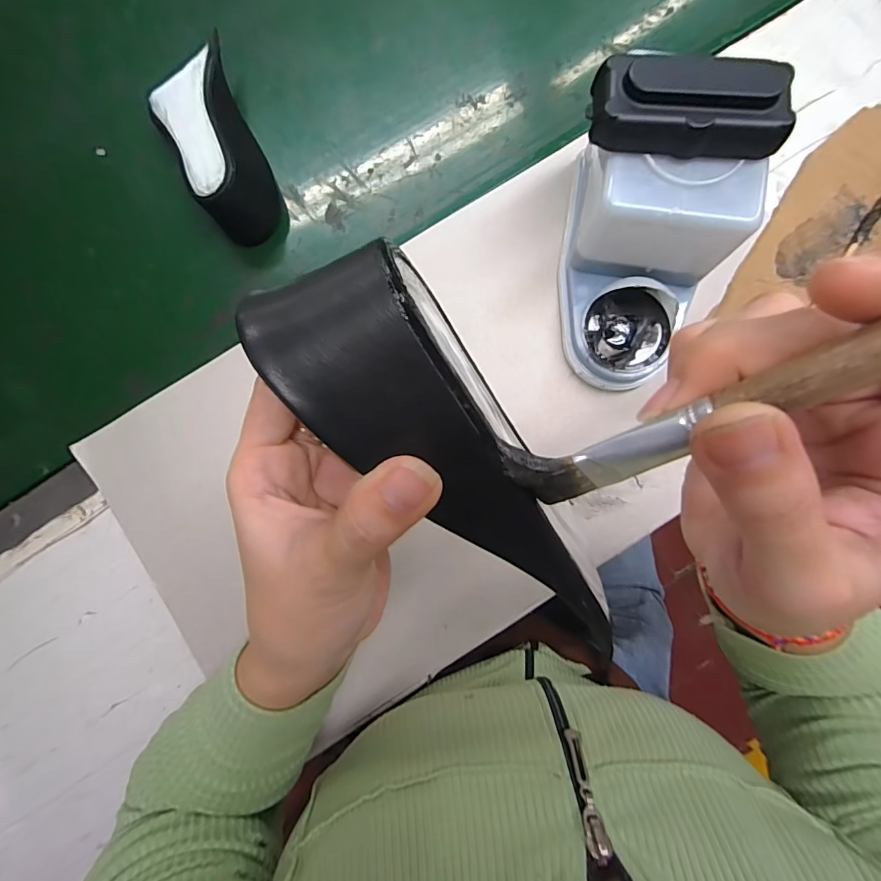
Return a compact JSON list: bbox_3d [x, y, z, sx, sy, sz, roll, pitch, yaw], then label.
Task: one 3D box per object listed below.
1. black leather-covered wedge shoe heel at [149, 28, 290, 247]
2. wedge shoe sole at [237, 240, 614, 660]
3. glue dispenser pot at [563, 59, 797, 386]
[{"bbox_3d":[-0.194,-0.252,0.379,0.071,0.046,0.152,-22,85,-2],"label":"black leather-covered wedge shoe heel"},{"bbox_3d":[0.009,0.007,0.150,0.054,0.039,0.150,-41,108,-1],"label":"wedge shoe sole"},{"bbox_3d":[0.137,-0.136,0.300,0.108,0.125,0.164,7,85,2],"label":"glue dispenser pot"}]

